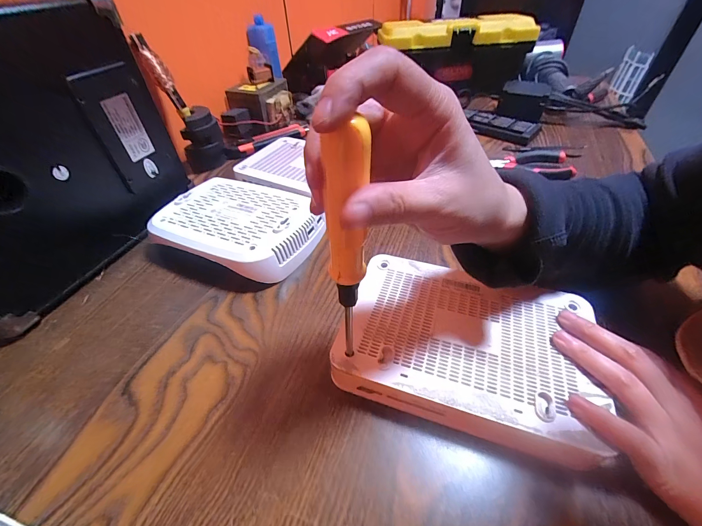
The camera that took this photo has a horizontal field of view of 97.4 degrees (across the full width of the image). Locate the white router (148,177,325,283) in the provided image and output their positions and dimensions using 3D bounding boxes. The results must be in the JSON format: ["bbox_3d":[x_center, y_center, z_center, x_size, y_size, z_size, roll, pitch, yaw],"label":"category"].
[{"bbox_3d":[-0.122,-0.039,0.347,0.162,0.039,0.125,17,46,18],"label":"white router"}]

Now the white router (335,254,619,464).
[{"bbox_3d":[0.081,0.062,0.238,0.169,0.034,0.125,14,46,15],"label":"white router"}]

